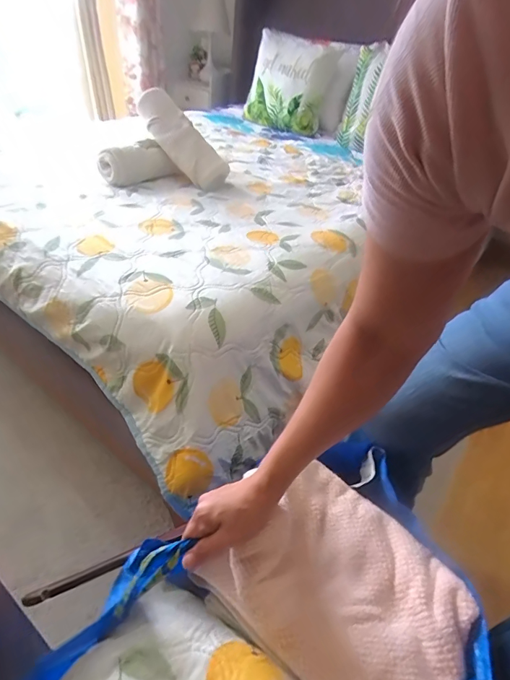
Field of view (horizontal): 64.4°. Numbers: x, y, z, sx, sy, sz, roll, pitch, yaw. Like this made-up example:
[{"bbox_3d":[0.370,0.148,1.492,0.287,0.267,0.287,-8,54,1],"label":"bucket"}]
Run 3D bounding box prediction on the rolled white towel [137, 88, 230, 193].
[{"bbox_3d":[-0.206,-0.582,1.184,0.312,0.098,0.119,48,41,-11],"label":"rolled white towel"}]

